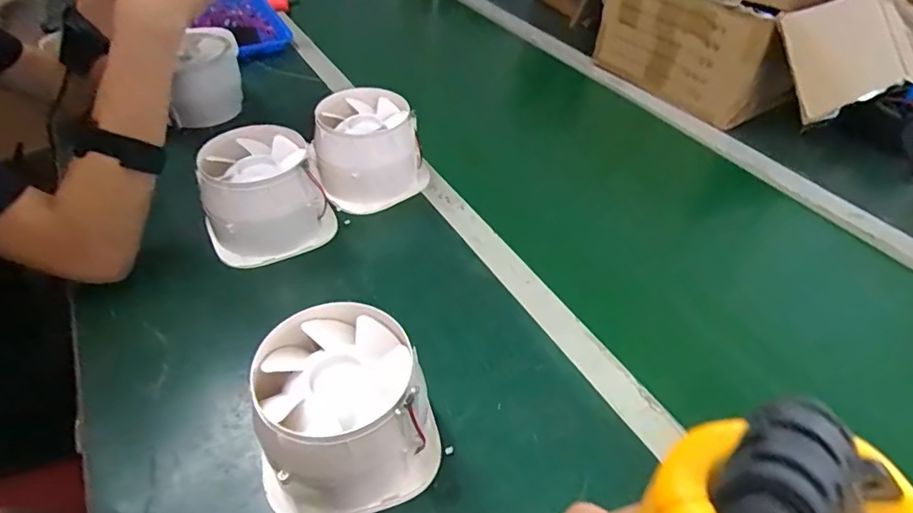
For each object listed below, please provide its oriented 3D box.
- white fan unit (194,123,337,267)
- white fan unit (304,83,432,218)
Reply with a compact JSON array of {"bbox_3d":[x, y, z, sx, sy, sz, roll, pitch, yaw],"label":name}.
[{"bbox_3d":[-0.217,-0.074,0.604,0.128,0.099,0.126,-14,46,-17],"label":"white fan unit"},{"bbox_3d":[-0.114,-0.135,0.676,0.138,0.099,0.138,-5,44,-8],"label":"white fan unit"}]

